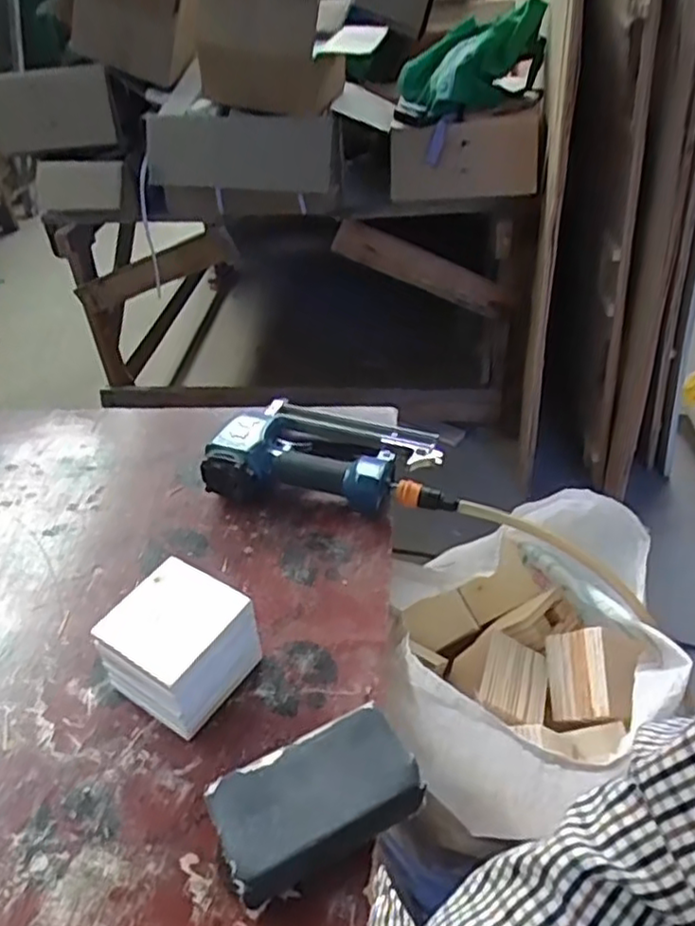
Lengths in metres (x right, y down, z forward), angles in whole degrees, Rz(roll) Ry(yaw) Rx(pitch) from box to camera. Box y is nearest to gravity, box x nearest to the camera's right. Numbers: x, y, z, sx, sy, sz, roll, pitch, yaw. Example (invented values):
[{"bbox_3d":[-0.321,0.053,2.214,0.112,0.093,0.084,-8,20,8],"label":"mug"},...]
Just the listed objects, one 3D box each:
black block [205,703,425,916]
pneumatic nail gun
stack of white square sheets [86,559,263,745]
[{"bbox_3d":[-0.021,0.233,0.464,0.134,0.040,0.075,-20,43,-18],"label":"black block"},{"bbox_3d":[-0.013,-0.018,0.745,0.260,0.066,0.150,4,41,8],"label":"pneumatic nail gun"},{"bbox_3d":[-0.134,0.150,0.539,0.097,0.082,0.095,22,47,27],"label":"stack of white square sheets"}]

